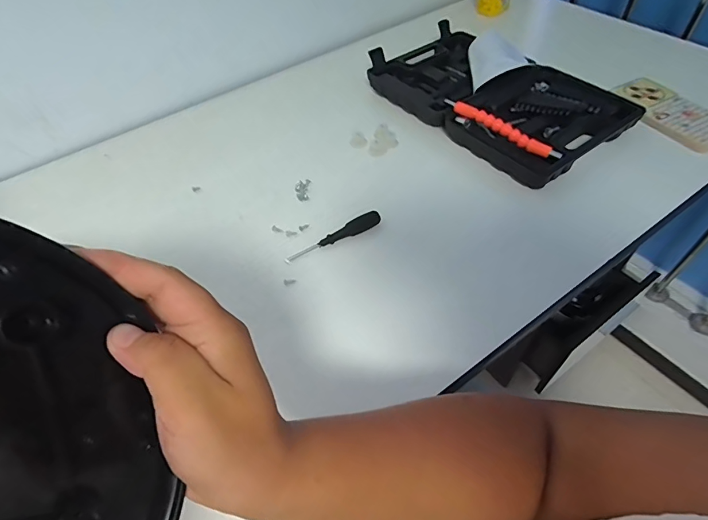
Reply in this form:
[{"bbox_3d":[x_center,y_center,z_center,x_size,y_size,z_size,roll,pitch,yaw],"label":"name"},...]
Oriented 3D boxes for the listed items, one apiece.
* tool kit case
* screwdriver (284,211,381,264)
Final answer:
[{"bbox_3d":[0.193,-0.244,0.606,0.224,0.052,0.354,-32,58,-22],"label":"tool kit case"},{"bbox_3d":[-0.023,-0.026,0.469,0.115,0.015,0.014,-25,55,-17],"label":"screwdriver"}]

